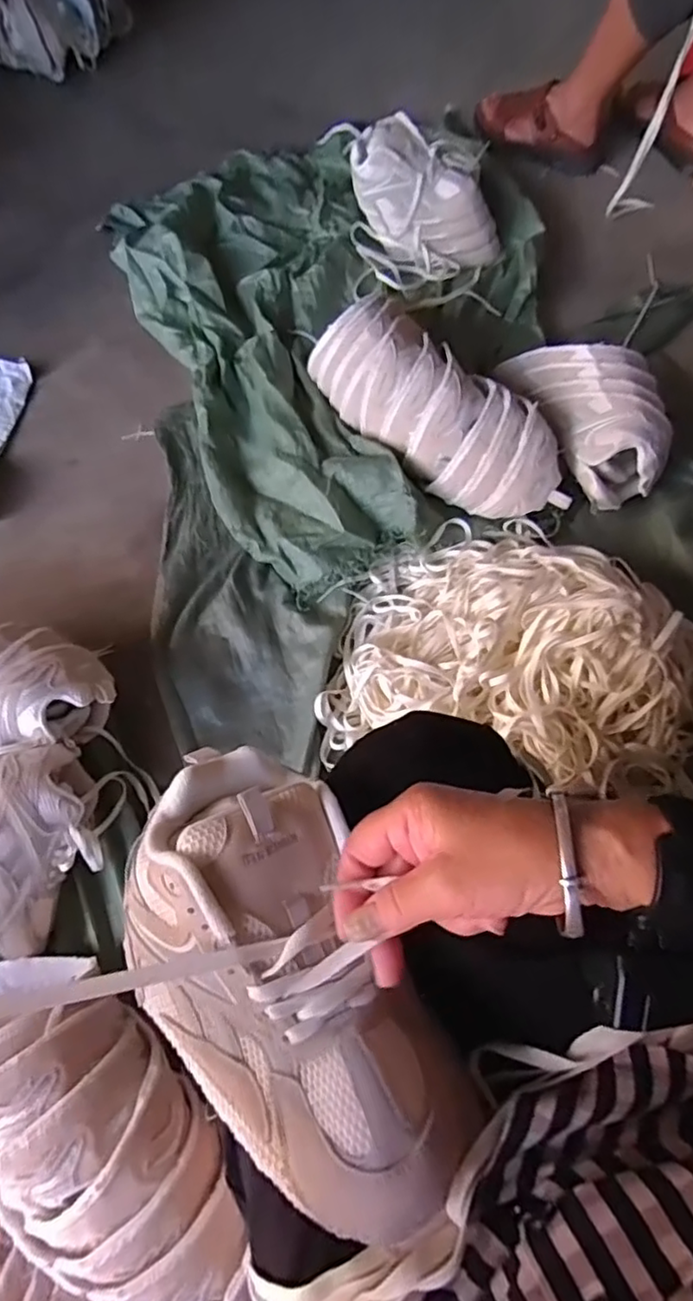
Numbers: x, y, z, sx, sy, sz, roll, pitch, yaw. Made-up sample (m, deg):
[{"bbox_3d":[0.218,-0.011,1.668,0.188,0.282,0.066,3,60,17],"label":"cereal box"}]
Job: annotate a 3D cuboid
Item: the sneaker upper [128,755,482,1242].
[{"bbox_3d":[-0.038,0.168,0.328,0.130,0.082,0.238,-26,68,-7],"label":"sneaker upper"}]

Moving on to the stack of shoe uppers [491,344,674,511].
[{"bbox_3d":[0.352,-0.347,0.892,0.139,0.115,0.289,-24,68,-6],"label":"stack of shoe uppers"}]

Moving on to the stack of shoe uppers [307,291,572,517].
[{"bbox_3d":[0.127,-0.342,0.898,0.172,0.141,0.427,-43,72,-13],"label":"stack of shoe uppers"}]

